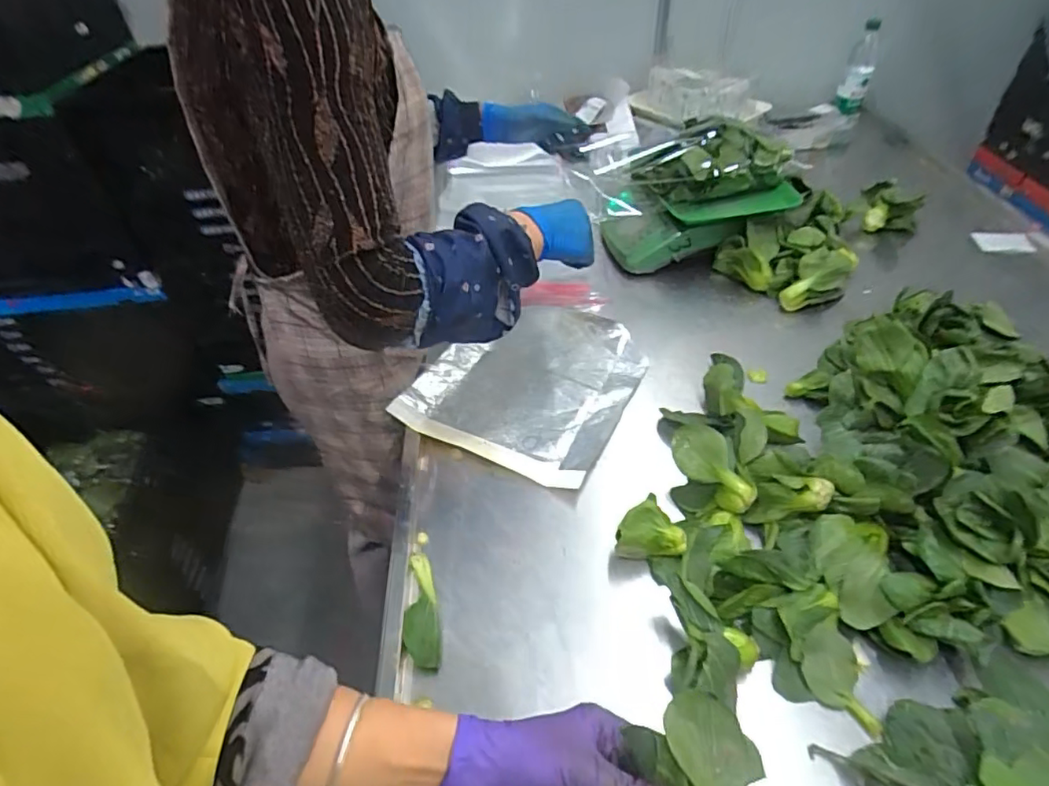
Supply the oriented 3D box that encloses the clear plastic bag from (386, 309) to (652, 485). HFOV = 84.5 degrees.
[{"bbox_3d":[0.010,-0.020,0.803,0.257,0.033,0.308,18,49,21],"label":"clear plastic bag"}]

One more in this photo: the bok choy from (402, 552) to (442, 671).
[{"bbox_3d":[-0.102,0.218,0.576,0.035,0.015,0.121,-7,45,-3],"label":"bok choy"}]

